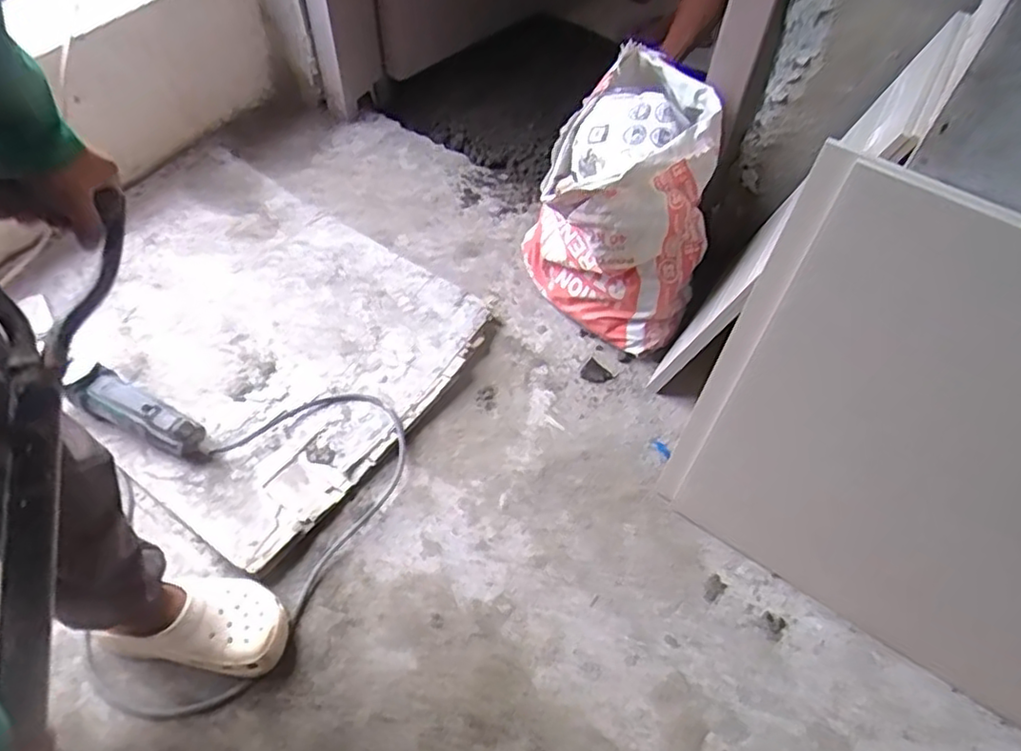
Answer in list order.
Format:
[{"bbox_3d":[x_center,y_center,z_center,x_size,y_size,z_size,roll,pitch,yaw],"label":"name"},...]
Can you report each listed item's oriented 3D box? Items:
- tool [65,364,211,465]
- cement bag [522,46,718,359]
[{"bbox_3d":[-0.559,0.062,1.033,0.232,0.052,0.065,28,57,3],"label":"tool"},{"bbox_3d":[0.167,-0.259,1.126,0.228,0.399,0.313,-8,56,-8],"label":"cement bag"}]

